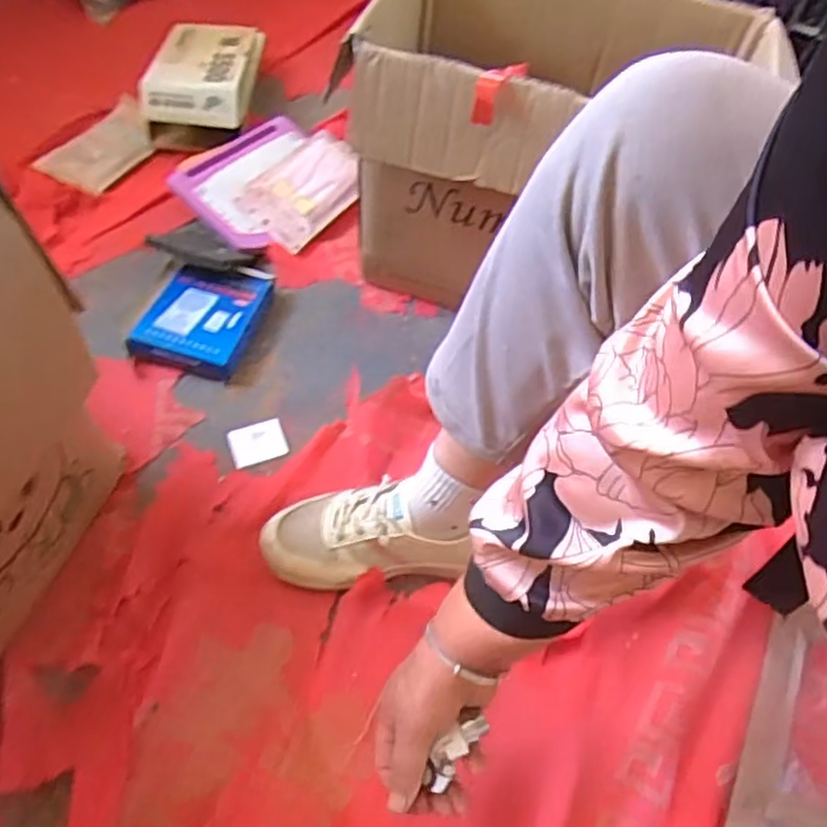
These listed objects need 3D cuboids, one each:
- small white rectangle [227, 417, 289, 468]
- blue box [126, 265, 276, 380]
[{"bbox_3d":[-0.166,0.030,0.741,0.058,0.004,0.048,-15,59,-14],"label":"small white rectangle"},{"bbox_3d":[-0.247,-0.112,0.807,0.136,0.043,0.139,11,57,3],"label":"blue box"}]

